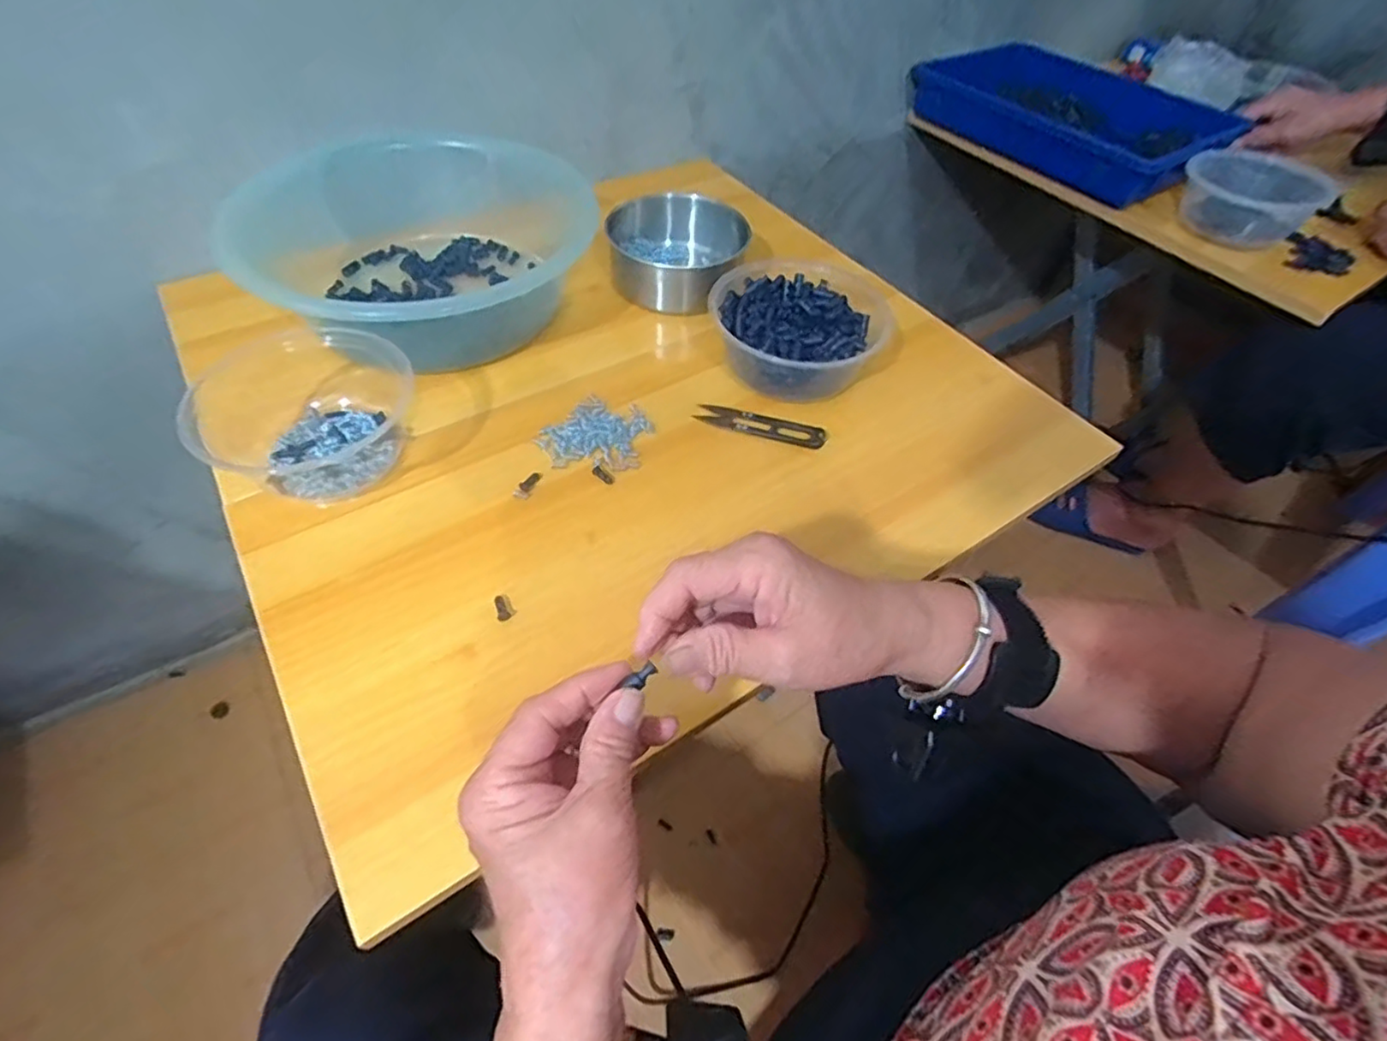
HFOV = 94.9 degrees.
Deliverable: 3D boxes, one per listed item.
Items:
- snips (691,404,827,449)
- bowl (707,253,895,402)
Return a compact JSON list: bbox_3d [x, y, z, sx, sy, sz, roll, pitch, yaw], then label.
[{"bbox_3d":[0.051,-0.074,0.484,0.099,0.006,0.023,16,52,8],"label":"snips"},{"bbox_3d":[0.078,-0.152,0.517,0.134,0.060,0.147,2,51,-3],"label":"bowl"}]

